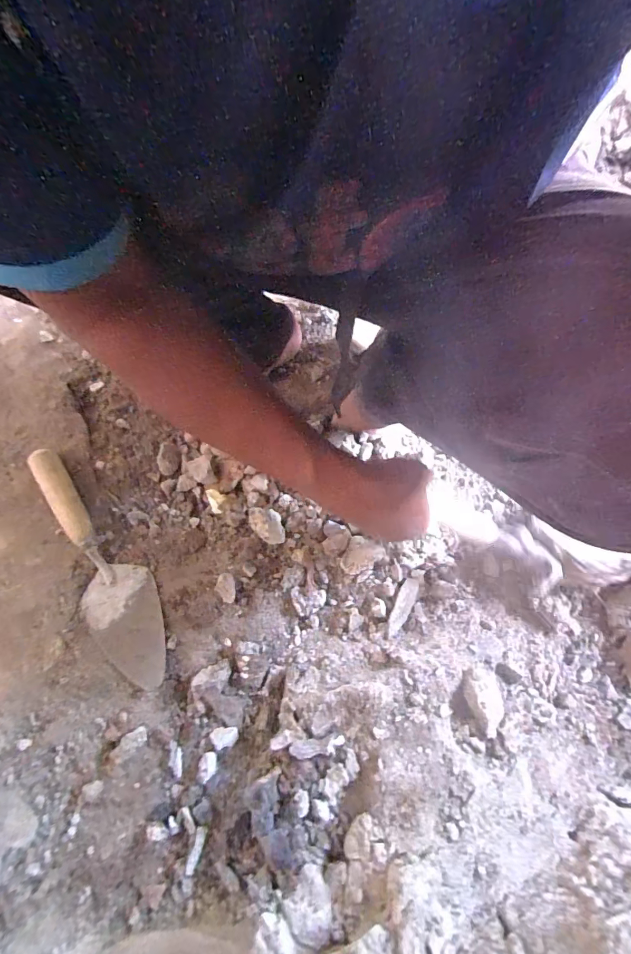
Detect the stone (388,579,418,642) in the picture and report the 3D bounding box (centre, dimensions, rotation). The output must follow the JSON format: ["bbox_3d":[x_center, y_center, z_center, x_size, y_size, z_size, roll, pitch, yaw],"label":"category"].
[{"bbox_3d":[0.104,0.154,0.501,0.028,0.006,0.078,46,57,-28],"label":"stone"}]

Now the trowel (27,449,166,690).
[{"bbox_3d":[-0.263,0.102,0.510,0.079,0.045,0.310,-28,83,-15],"label":"trowel"}]

